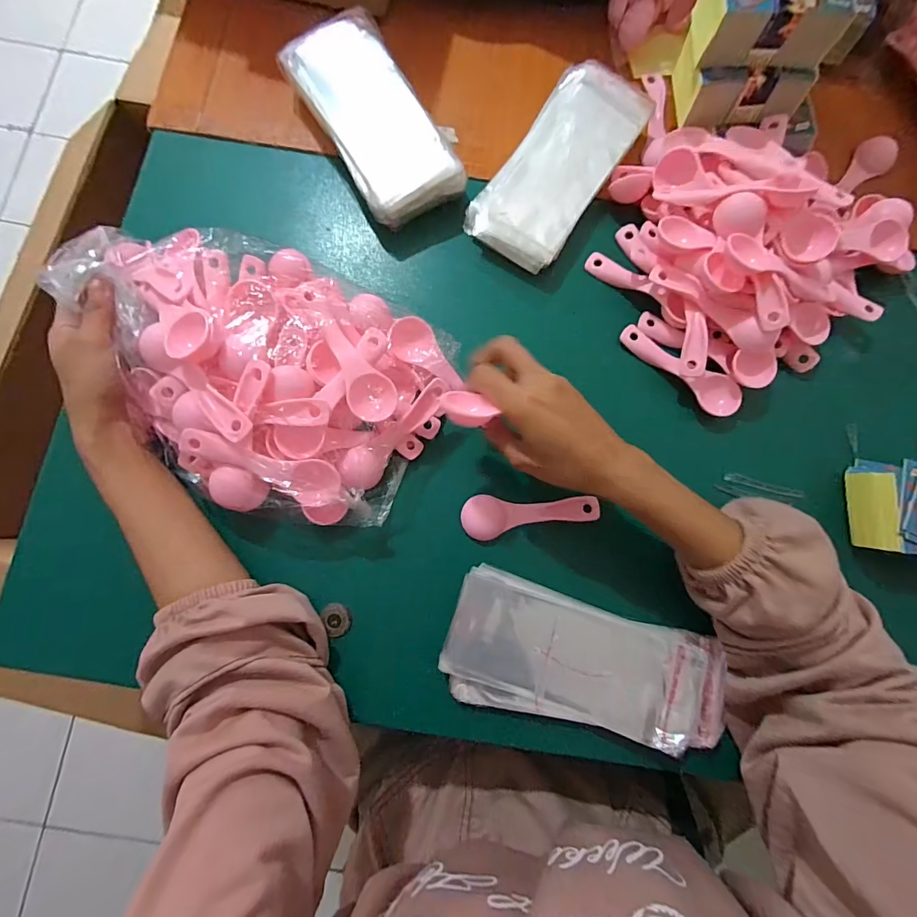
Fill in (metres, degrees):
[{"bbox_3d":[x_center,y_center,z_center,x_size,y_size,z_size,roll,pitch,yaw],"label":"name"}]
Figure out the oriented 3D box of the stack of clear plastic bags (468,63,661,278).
[{"bbox_3d":[0.090,-0.262,0.388,0.086,0.035,0.192,34,82,3],"label":"stack of clear plastic bags"}]

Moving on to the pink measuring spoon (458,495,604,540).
[{"bbox_3d":[0.059,0.048,0.354,0.112,0.020,0.034,-2,82,-3],"label":"pink measuring spoon"}]

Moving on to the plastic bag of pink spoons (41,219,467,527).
[{"bbox_3d":[-0.159,-0.072,0.326,0.283,0.062,0.187,28,81,2],"label":"plastic bag of pink spoons"}]

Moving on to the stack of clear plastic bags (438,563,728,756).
[{"bbox_3d":[0.092,0.154,0.314,0.201,0.011,0.091,17,79,3],"label":"stack of clear plastic bags"}]

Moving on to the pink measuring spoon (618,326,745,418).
[{"bbox_3d":[0.194,-0.080,0.369,0.114,0.022,0.030,41,82,4],"label":"pink measuring spoon"}]

